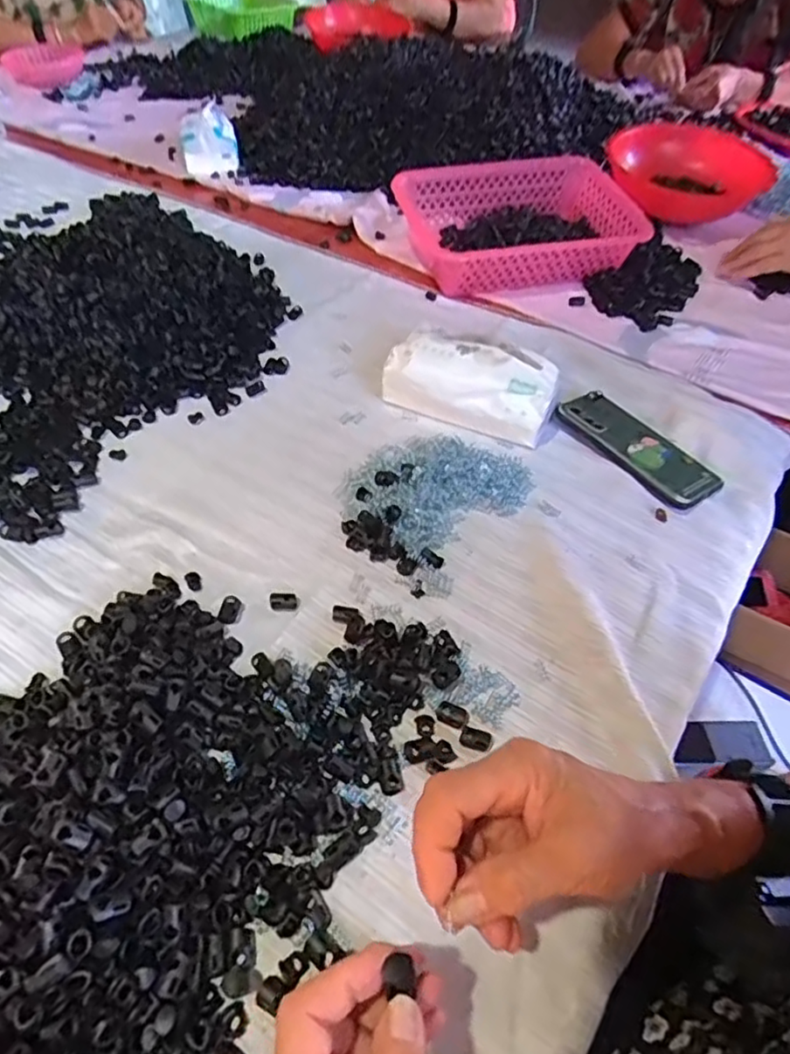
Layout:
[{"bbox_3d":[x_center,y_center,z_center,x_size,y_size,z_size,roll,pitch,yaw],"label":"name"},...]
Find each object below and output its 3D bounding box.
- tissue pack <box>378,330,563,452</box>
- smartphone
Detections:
[{"bbox_3d":[0.078,-0.148,0.628,0.169,0.074,0.072,20,52,13],"label":"tissue pack"},{"bbox_3d":[0.244,-0.081,0.621,0.081,0.013,0.162,-29,61,-31],"label":"smartphone"}]

